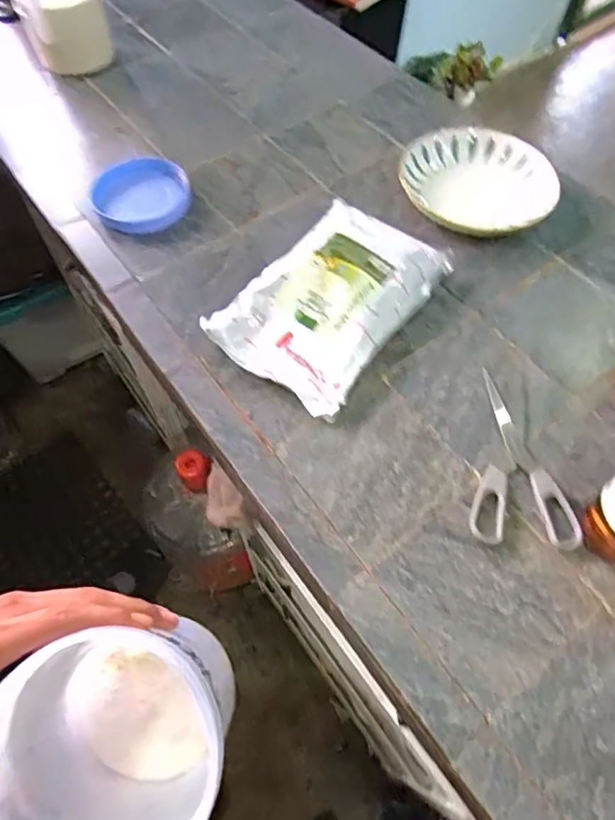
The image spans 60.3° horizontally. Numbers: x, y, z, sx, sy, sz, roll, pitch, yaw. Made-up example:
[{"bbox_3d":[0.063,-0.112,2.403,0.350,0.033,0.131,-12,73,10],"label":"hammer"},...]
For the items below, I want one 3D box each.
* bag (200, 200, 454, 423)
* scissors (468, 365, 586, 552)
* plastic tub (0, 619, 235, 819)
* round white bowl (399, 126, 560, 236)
[{"bbox_3d":[0.029,-0.136,0.616,0.178,0.049,0.272,30,63,18],"label":"bag"},{"bbox_3d":[0.208,0.045,0.528,0.093,0.014,0.181,4,59,3],"label":"scissors"},{"bbox_3d":[-0.127,0.224,0.340,0.145,0.171,0.145,3,66,-7],"label":"plastic tub"},{"bbox_3d":[0.235,-0.307,0.723,0.199,0.036,0.201,0,58,0],"label":"round white bowl"}]

